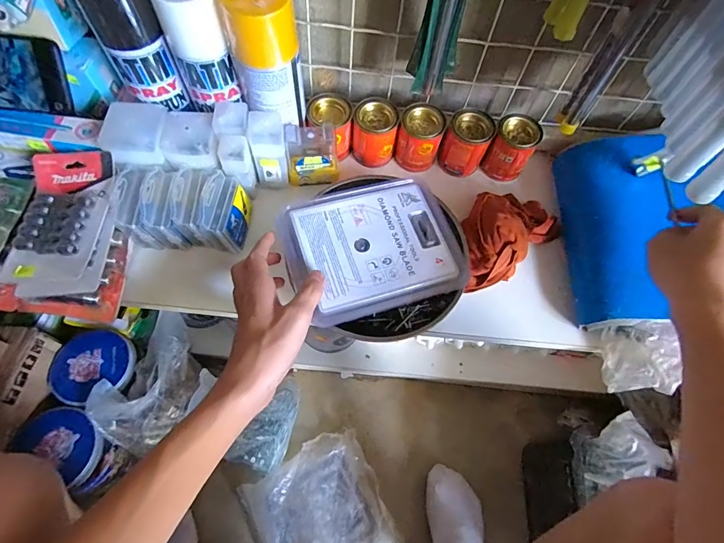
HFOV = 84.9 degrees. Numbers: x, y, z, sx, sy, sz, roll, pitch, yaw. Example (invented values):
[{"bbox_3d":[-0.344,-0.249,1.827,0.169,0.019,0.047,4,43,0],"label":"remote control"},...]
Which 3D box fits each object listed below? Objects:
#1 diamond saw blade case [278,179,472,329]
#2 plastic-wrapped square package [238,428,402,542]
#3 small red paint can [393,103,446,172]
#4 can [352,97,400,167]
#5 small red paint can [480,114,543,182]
[{"bbox_3d":[0.011,-0.027,0.424,0.176,0.028,0.139,-17,64,-12],"label":"diamond saw blade case"},{"bbox_3d":[-0.066,0.395,0.646,0.202,0.022,0.200,-26,66,-16],"label":"plastic-wrapped square package"},{"bbox_3d":[0.072,-0.167,0.505,0.054,0.070,0.047,11,62,2],"label":"small red paint can"},{"bbox_3d":[0.016,-0.173,0.504,0.057,0.067,0.054,6,62,0],"label":"can"},{"bbox_3d":[0.189,-0.153,0.506,0.050,0.070,0.047,1,62,-3],"label":"small red paint can"}]

